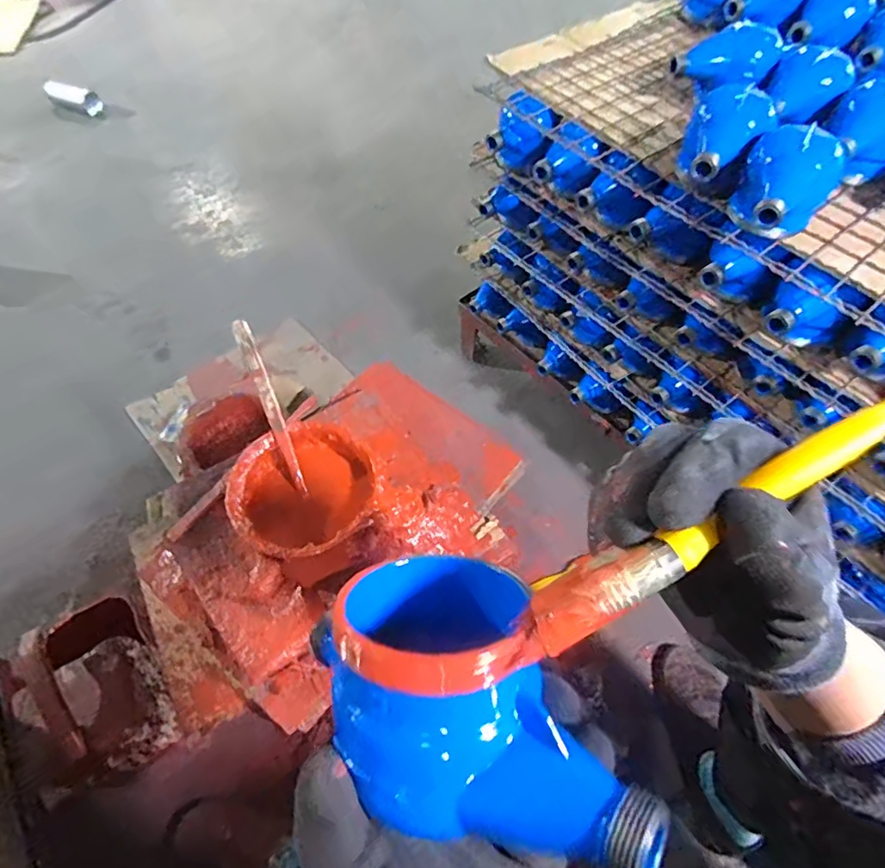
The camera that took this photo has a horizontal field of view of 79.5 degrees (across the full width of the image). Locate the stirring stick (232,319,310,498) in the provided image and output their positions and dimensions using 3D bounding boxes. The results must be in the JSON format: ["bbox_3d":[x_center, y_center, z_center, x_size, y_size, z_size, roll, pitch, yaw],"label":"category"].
[{"bbox_3d":[-0.170,-0.025,0.531,0.017,0.010,0.183,-21,95,-12],"label":"stirring stick"}]

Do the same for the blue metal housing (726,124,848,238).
[{"bbox_3d":[0.331,-0.233,0.525,0.083,0.085,0.116,28,62,17],"label":"blue metal housing"}]

